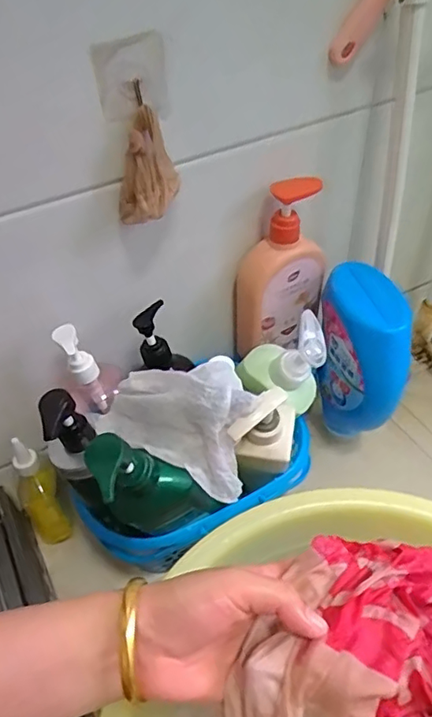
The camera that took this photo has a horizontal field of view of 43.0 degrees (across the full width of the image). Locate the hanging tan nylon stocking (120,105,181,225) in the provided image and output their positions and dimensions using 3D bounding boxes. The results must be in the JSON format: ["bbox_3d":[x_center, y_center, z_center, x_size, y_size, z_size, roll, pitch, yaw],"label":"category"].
[{"bbox_3d":[-0.060,-0.162,0.463,0.033,0.085,0.045,25,52,24],"label":"hanging tan nylon stocking"}]

